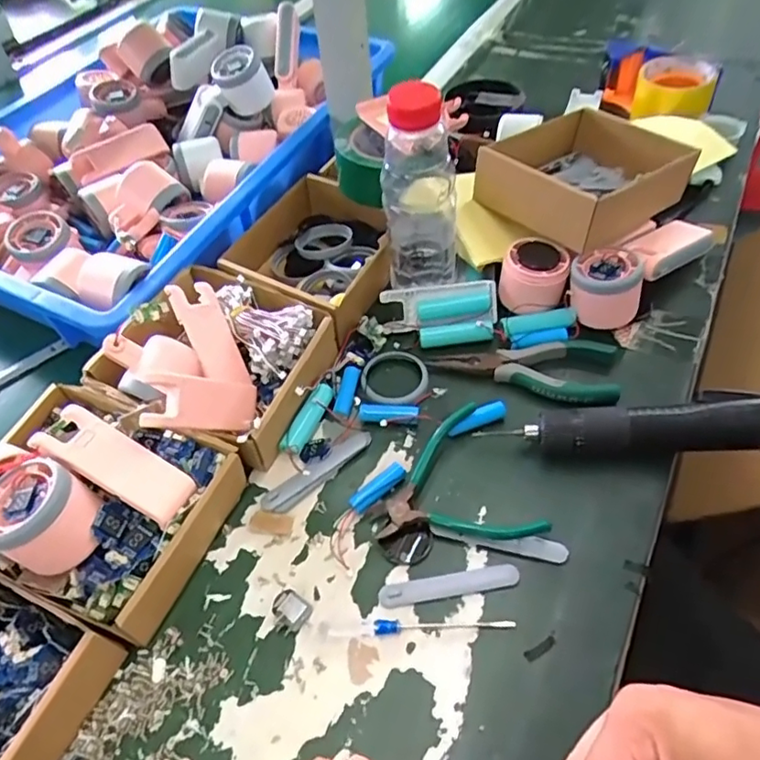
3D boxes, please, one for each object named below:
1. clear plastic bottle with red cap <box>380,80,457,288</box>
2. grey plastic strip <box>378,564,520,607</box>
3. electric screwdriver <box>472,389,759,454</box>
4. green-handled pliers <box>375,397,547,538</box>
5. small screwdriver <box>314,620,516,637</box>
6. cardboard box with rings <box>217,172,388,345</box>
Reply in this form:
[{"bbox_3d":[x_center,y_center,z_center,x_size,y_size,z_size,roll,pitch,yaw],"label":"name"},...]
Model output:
[{"bbox_3d":[0.036,-0.163,0.513,0.062,0.191,0.076,1,52,6],"label":"clear plastic bottle with red cap"},{"bbox_3d":[0.047,0.140,0.399,0.094,0.004,0.015,-9,51,-3],"label":"grey plastic strip"},{"bbox_3d":[0.204,0.038,0.442,0.248,0.042,0.037,1,52,6],"label":"electric screwdriver"},{"bbox_3d":[0.062,0.069,0.443,0.113,0.024,0.104,1,52,6],"label":"green-handled pliers"},{"bbox_3d":[0.023,0.161,0.383,0.126,0.005,0.009,-3,51,3],"label":"small screwdriver"},{"bbox_3d":[-0.058,-0.130,0.585,0.149,0.049,0.171,20,56,19],"label":"cardboard box with rings"}]

